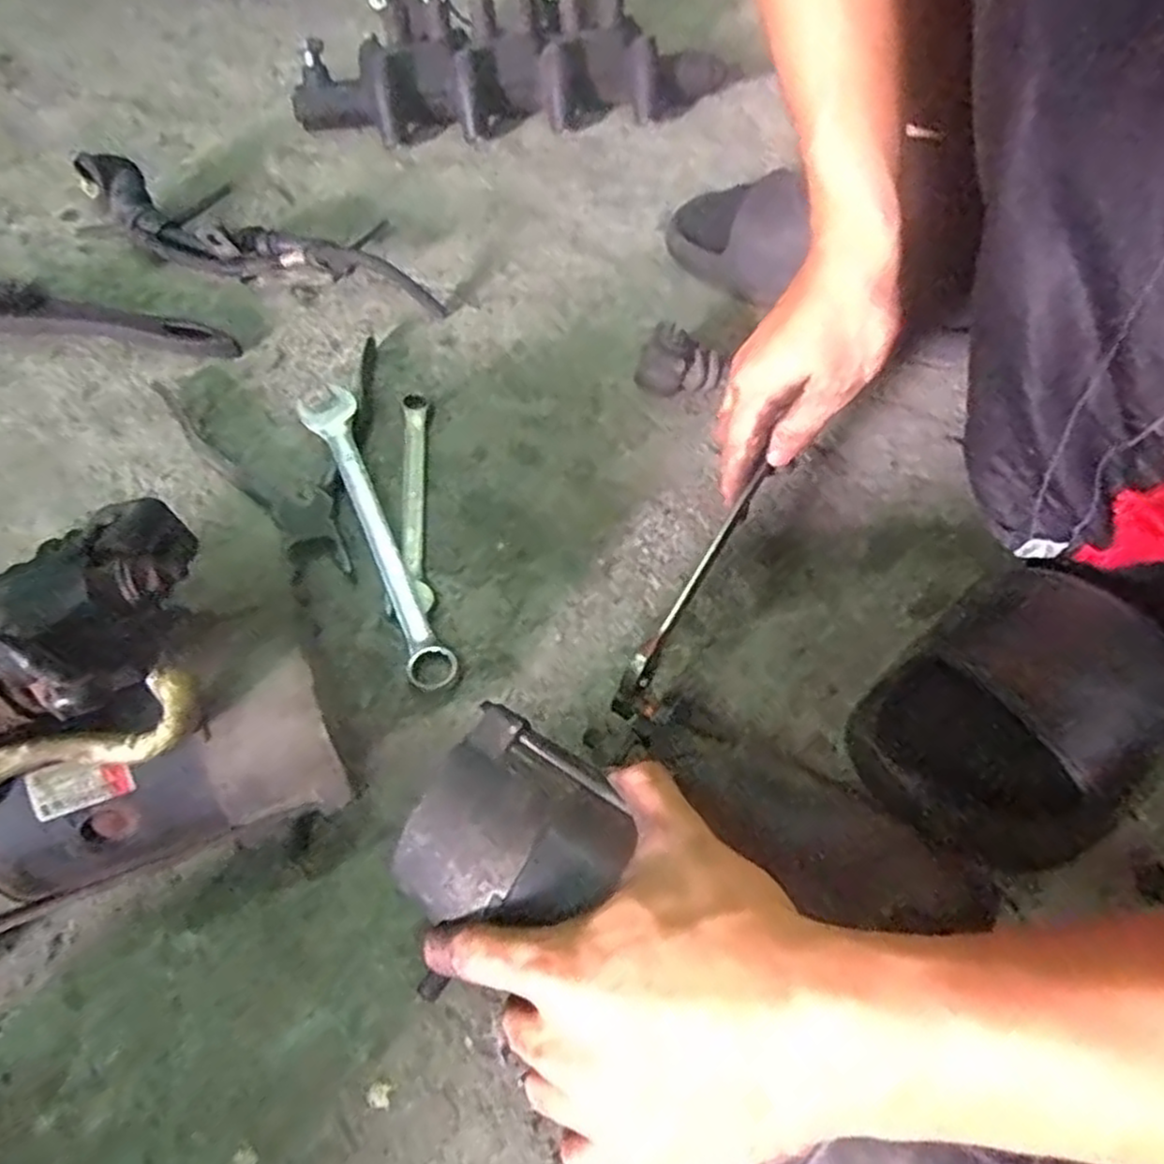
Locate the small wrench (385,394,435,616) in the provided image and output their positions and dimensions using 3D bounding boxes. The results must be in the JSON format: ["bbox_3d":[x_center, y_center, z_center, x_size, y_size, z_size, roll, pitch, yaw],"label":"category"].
[{"bbox_3d":[-0.107,-0.058,0.477,0.027,0.012,0.166,-1,60,-3],"label":"small wrench"}]

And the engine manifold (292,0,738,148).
[{"bbox_3d":[-0.056,-0.479,0.678,0.405,0.085,0.106,-10,61,-8],"label":"engine manifold"}]

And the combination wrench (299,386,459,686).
[{"bbox_3d":[-0.130,-0.038,0.454,0.033,0.020,0.233,-21,63,-13],"label":"combination wrench"}]

